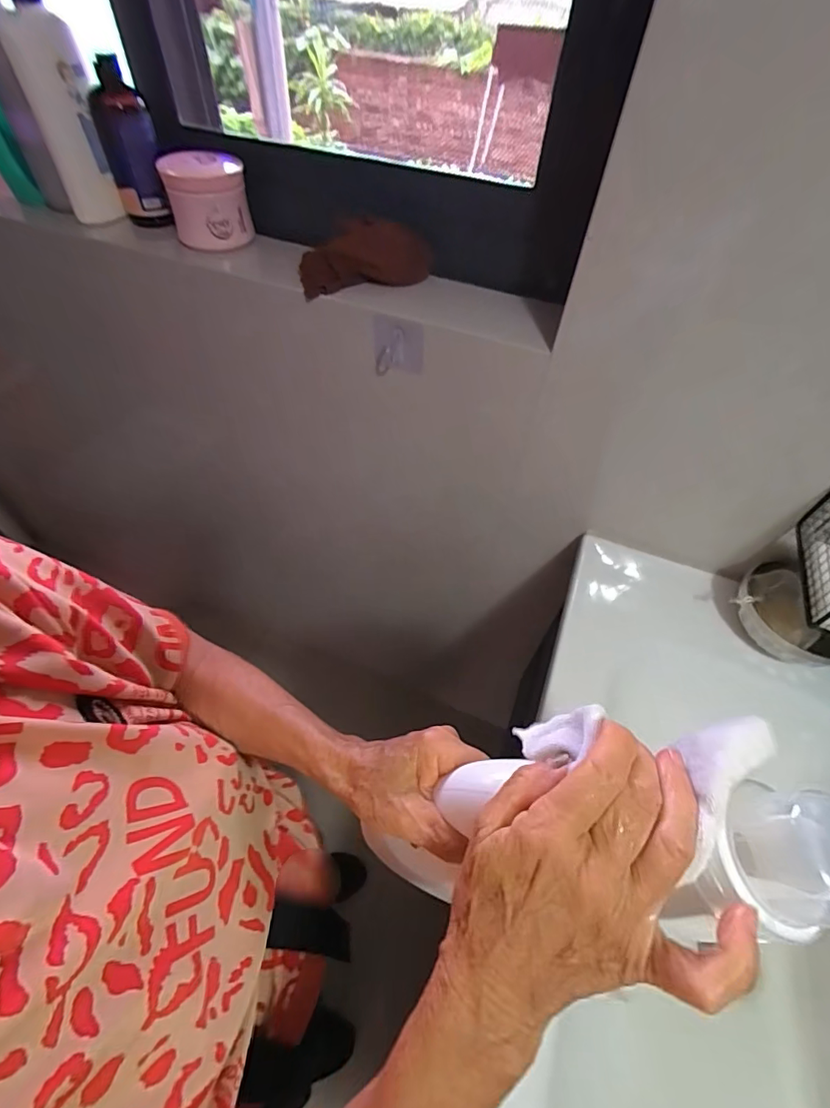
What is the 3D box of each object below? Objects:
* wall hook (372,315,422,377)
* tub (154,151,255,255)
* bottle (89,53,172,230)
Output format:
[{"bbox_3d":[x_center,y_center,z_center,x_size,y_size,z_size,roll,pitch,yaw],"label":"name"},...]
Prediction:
[{"bbox_3d":[-0.021,-0.252,0.583,0.066,0.072,0.016,16,53,8],"label":"wall hook"},{"bbox_3d":[-0.271,-0.463,0.620,0.098,0.085,0.087,-16,55,-15],"label":"tub"},{"bbox_3d":[-0.370,-0.527,0.616,0.063,0.156,0.079,-22,57,-19],"label":"bottle"}]

